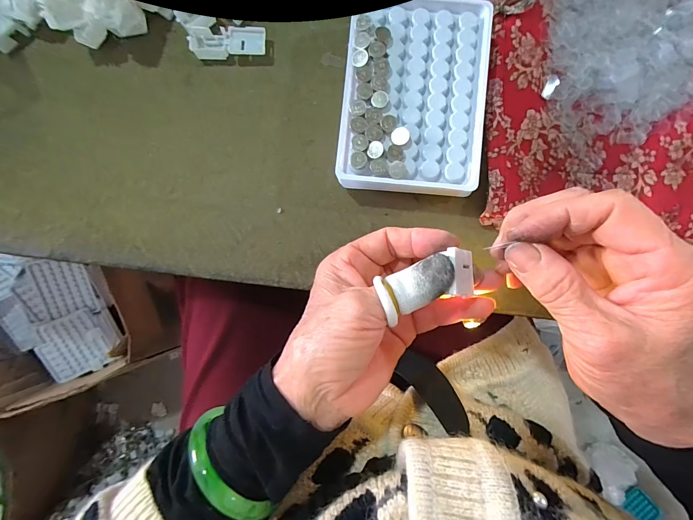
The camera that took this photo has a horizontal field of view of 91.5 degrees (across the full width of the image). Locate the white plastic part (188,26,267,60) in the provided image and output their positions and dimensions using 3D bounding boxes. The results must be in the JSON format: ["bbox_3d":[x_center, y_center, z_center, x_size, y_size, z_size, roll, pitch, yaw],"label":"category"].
[{"bbox_3d":[-0.089,-0.164,0.254,0.056,0.007,0.022,1,88,1],"label":"white plastic part"}]

